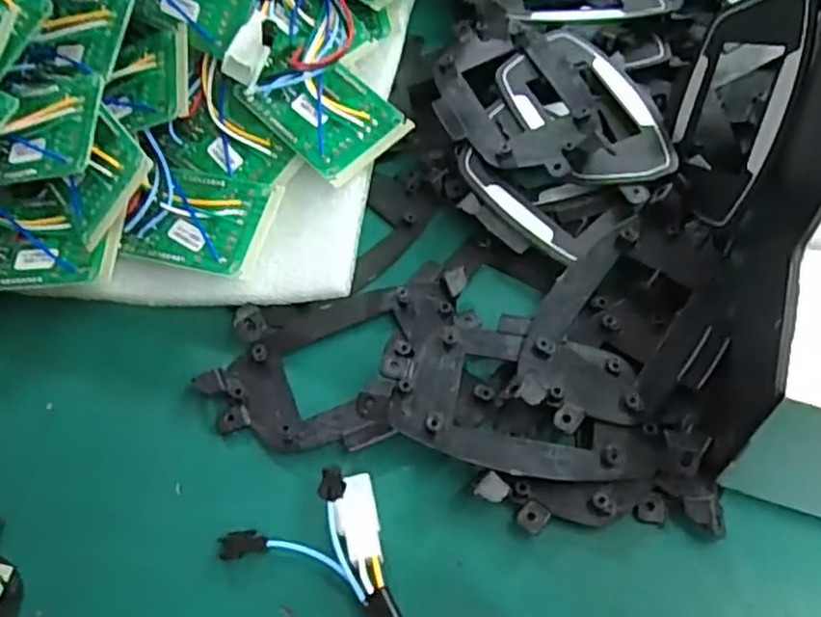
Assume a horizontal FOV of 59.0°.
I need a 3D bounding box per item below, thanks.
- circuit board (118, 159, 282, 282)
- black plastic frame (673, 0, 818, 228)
[{"bbox_3d":[-0.097,-0.042,0.337,0.066,0.008,0.050,12,71,8],"label":"circuit board"},{"bbox_3d":[0.144,-0.088,0.321,0.015,0.097,0.062,7,20,-23],"label":"black plastic frame"}]

